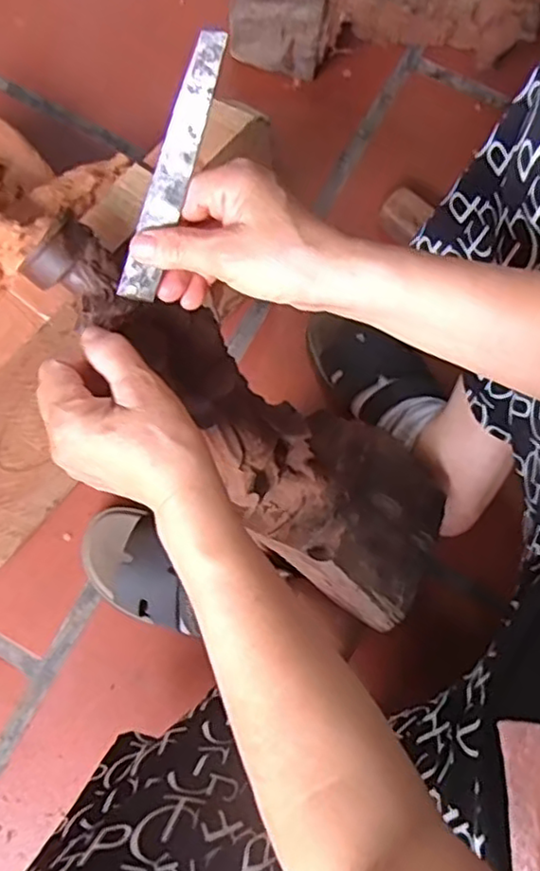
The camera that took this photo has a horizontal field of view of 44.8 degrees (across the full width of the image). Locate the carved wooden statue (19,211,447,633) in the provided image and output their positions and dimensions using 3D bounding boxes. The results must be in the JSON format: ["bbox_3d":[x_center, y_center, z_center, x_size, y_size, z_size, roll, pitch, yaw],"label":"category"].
[{"bbox_3d":[-0.013,-0.011,0.466,0.353,0.085,0.126,41,78,-20],"label":"carved wooden statue"}]

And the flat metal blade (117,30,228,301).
[{"bbox_3d":[-0.052,-0.135,0.342,0.020,0.004,0.138,19,119,-9],"label":"flat metal blade"}]

